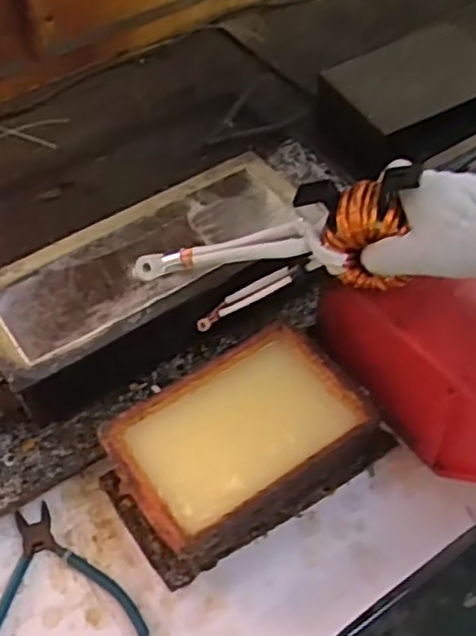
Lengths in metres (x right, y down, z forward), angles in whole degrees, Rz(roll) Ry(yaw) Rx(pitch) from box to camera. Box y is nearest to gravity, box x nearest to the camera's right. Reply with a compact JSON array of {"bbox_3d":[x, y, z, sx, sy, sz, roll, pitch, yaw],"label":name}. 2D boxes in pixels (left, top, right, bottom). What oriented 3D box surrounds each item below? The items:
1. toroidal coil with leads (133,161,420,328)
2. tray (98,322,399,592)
[{"bbox_3d":[0.037,-0.053,0.608,0.261,0.091,0.053,-17,43,33],"label":"toroidal coil with leads"},{"bbox_3d":[0.004,0.103,0.587,0.231,0.063,0.141,-28,55,-18],"label":"tray"}]

